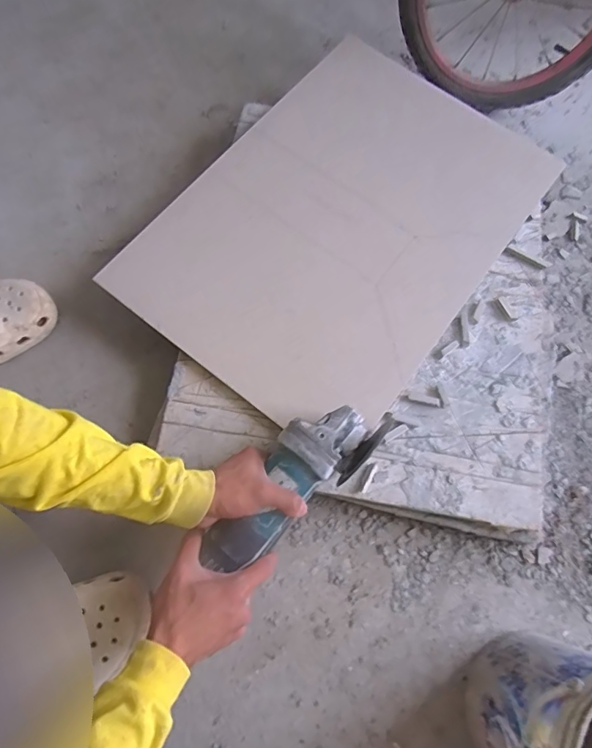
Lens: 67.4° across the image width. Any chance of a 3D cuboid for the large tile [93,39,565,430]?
[{"bbox_3d":[0.062,-0.214,0.638,0.407,0.017,0.555,37,78,8],"label":"large tile"}]

